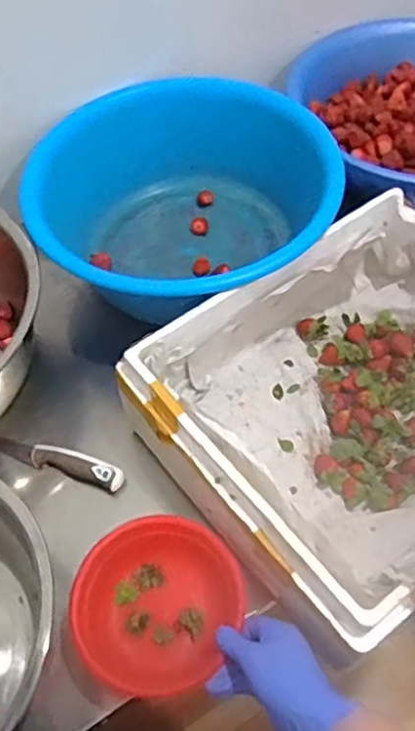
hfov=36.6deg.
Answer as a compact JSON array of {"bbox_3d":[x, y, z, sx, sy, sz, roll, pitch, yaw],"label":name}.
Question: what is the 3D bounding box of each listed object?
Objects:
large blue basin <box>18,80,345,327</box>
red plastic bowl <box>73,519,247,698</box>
[{"bbox_3d":[-0.037,-0.216,0.888,0.401,0.179,0.345,-25,59,-15],"label":"large blue basin"},{"bbox_3d":[-0.045,0.223,0.590,0.151,0.057,0.141,-1,56,1],"label":"red plastic bowl"}]

